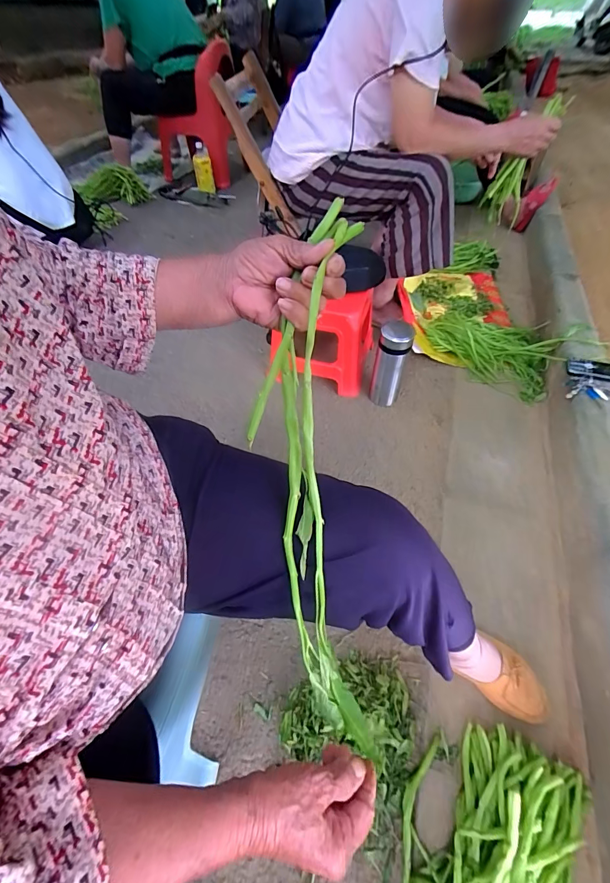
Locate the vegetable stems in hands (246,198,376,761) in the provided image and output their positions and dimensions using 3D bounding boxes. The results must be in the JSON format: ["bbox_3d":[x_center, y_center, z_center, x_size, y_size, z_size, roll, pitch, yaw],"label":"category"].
[{"bbox_3d":[0.006,0.045,0.359,0.104,0.053,0.534,-3,94,3],"label":"vegetable stems in hands"}]

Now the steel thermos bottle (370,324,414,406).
[{"bbox_3d":[0.231,-0.198,1.009,0.087,0.238,0.076,12,53,9],"label":"steel thermos bottle"}]

